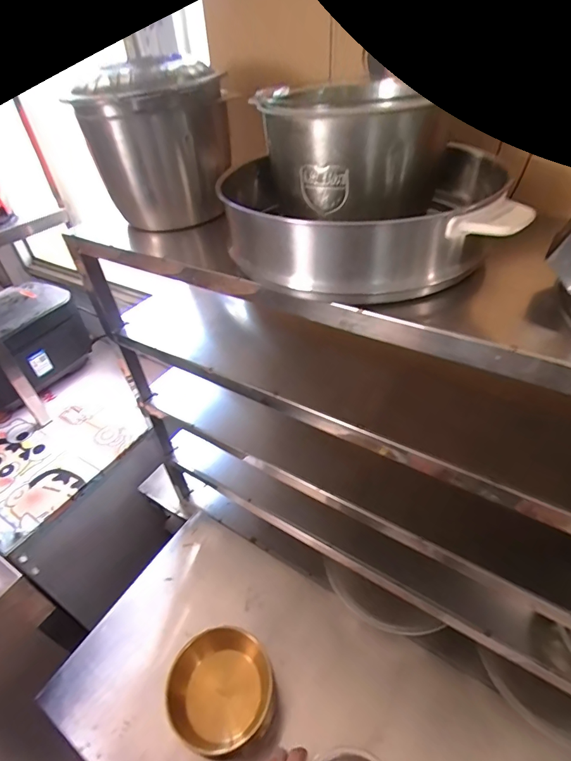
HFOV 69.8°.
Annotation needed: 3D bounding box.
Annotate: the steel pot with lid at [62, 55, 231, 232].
[{"bbox_3d":[-0.147,-0.282,0.502,0.129,0.163,0.142,14,45,22],"label":"steel pot with lid"}]

